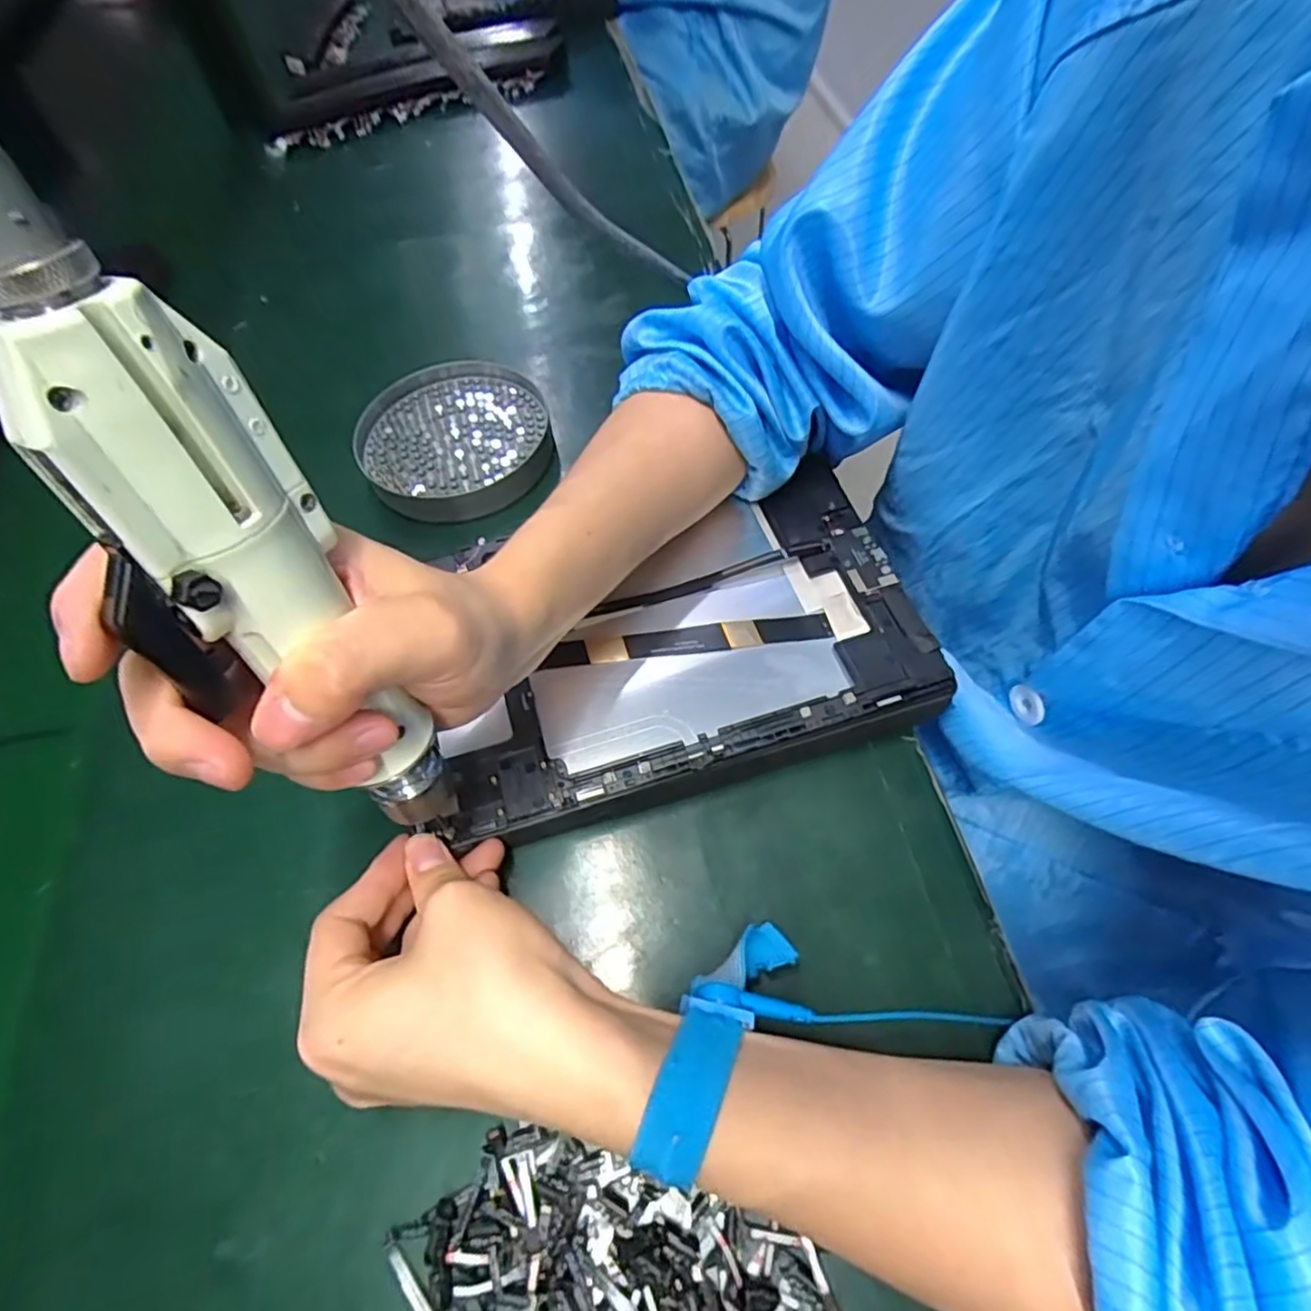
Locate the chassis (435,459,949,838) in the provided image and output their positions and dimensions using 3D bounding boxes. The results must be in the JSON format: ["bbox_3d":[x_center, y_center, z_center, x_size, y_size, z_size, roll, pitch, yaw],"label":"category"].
[{"bbox_3d":[0.008,-0.008,0.328,0.220,0.019,0.145,-16,60,-6],"label":"chassis"}]

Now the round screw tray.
[{"bbox_3d":[-0.121,-0.131,0.421,0.110,0.025,0.113,-2,59,3],"label":"round screw tray"}]

